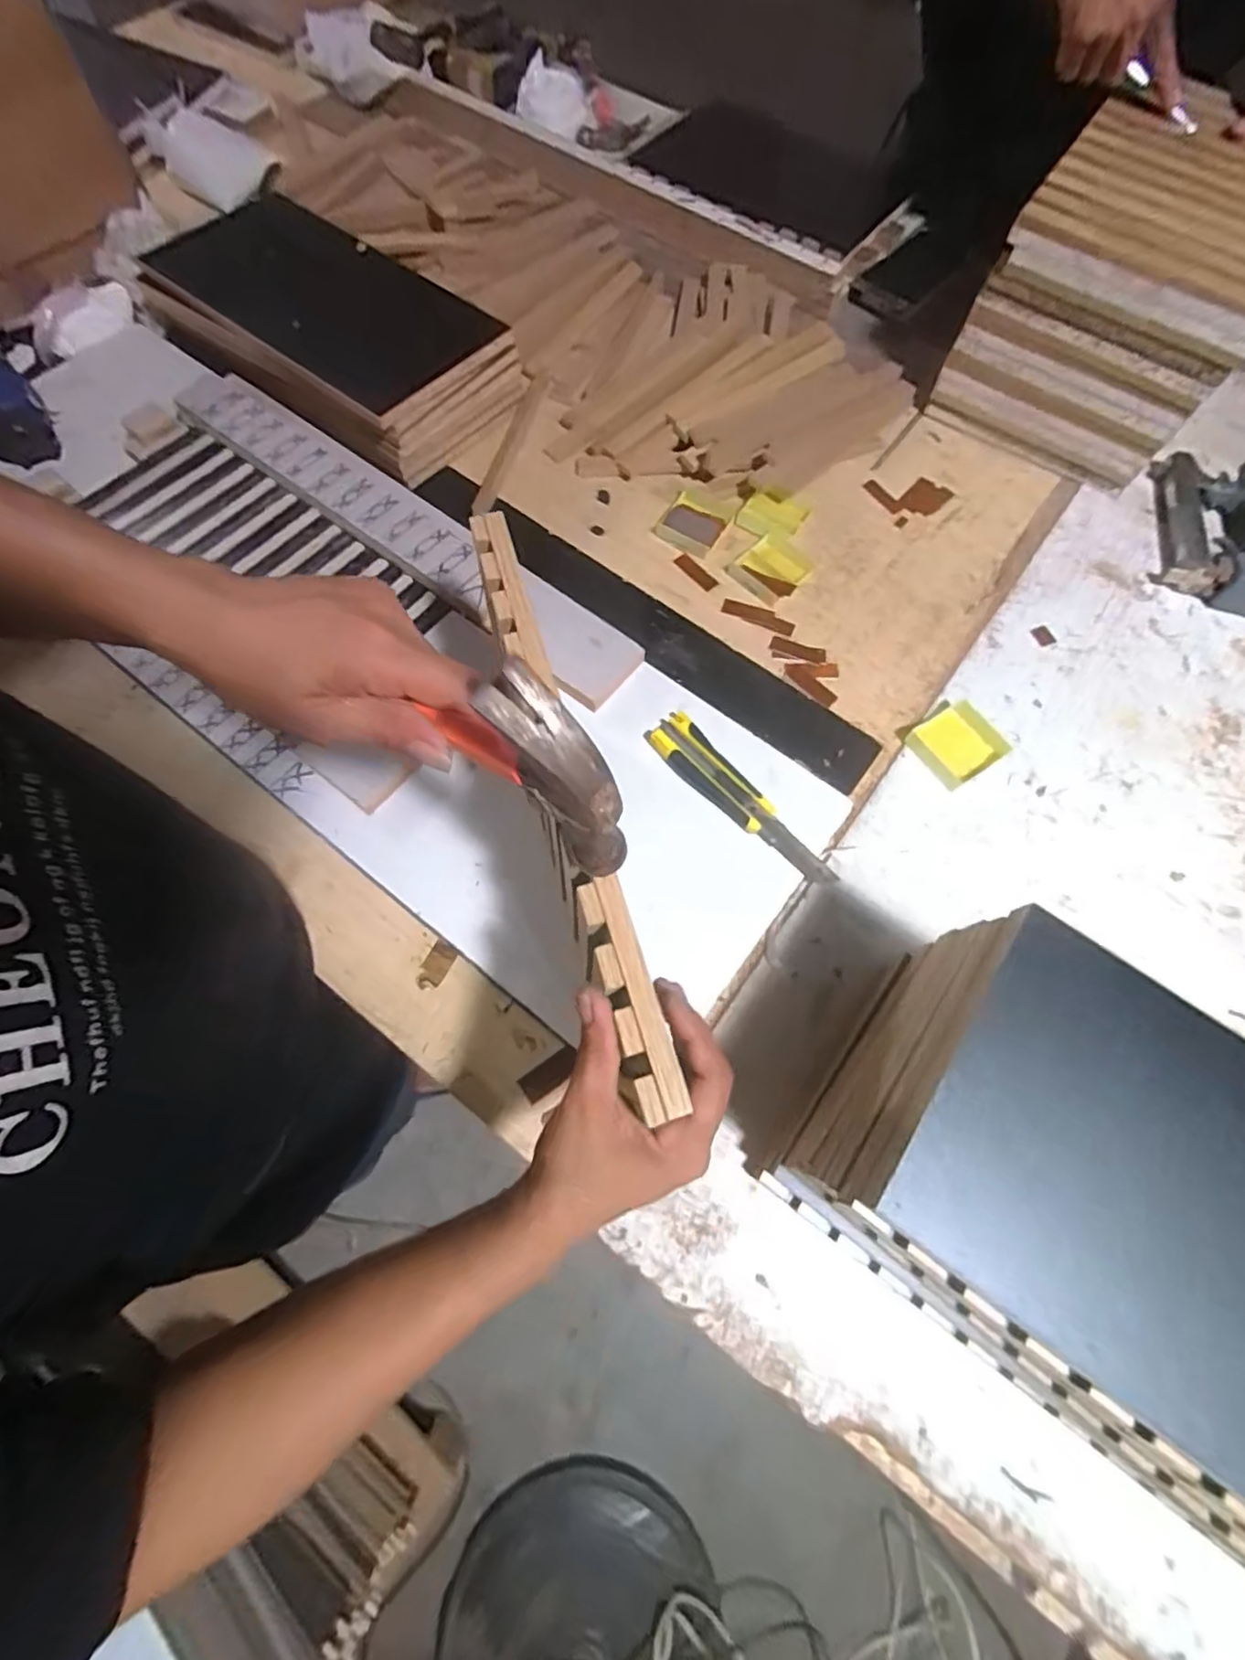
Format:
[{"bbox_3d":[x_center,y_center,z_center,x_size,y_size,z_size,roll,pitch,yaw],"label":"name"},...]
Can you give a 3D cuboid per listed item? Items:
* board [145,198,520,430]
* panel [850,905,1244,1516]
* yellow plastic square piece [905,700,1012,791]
[{"bbox_3d":[-0.296,-0.533,0.637,0.326,0.023,0.177,38,71,8],"label":"board"},{"bbox_3d":[0.312,0.216,0.288,0.364,0.022,0.180,36,73,12],"label":"panel"},{"bbox_3d":[0.304,-0.078,0.574,0.073,0.015,0.065,-35,73,-13],"label":"yellow plastic square piece"}]

